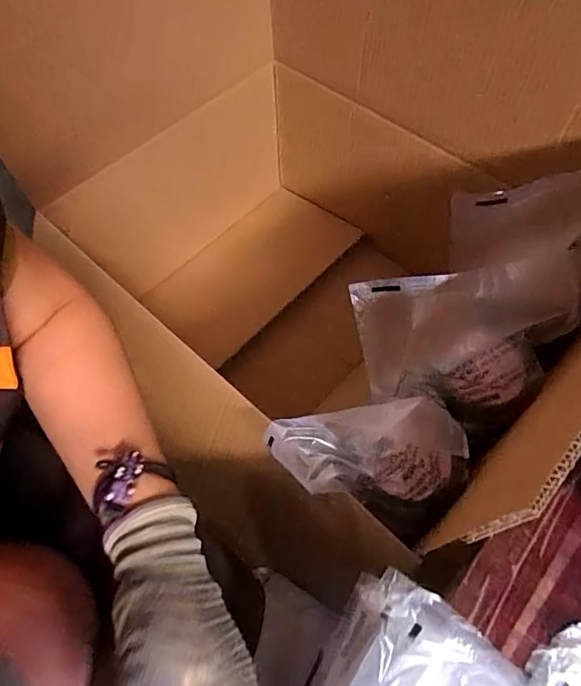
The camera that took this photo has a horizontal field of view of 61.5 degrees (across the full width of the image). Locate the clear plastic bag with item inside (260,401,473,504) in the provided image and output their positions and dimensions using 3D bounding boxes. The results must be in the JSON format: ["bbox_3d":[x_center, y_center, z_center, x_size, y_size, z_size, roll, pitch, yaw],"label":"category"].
[{"bbox_3d":[0.072,0.110,0.478,0.186,0.063,0.088,-4,60,-1],"label":"clear plastic bag with item inside"}]

